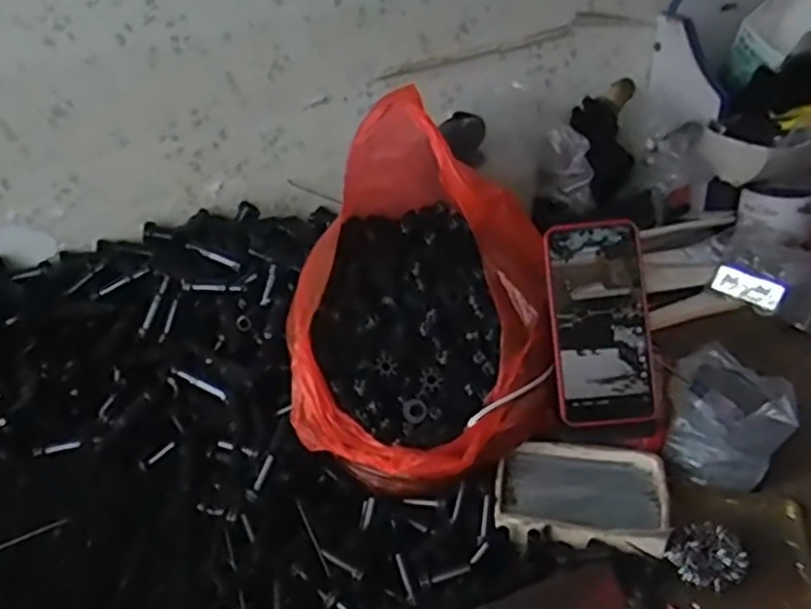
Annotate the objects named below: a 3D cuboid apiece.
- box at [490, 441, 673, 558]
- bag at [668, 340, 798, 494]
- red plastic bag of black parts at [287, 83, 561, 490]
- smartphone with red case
[{"bbox_3d":[0.137,0.149,0.562,0.125,0.022,0.087,1,35,10],"label":"box"},{"bbox_3d":[0.274,0.096,0.608,0.094,0.061,0.116,7,36,18],"label":"bag"},{"bbox_3d":[0.018,-0.003,0.598,0.208,0.233,0.261,6,36,17],"label":"red plastic bag of black parts"},{"bbox_3d":[0.158,0.014,0.581,0.077,0.160,0.006,-7,-2,5],"label":"smartphone with red case"}]

